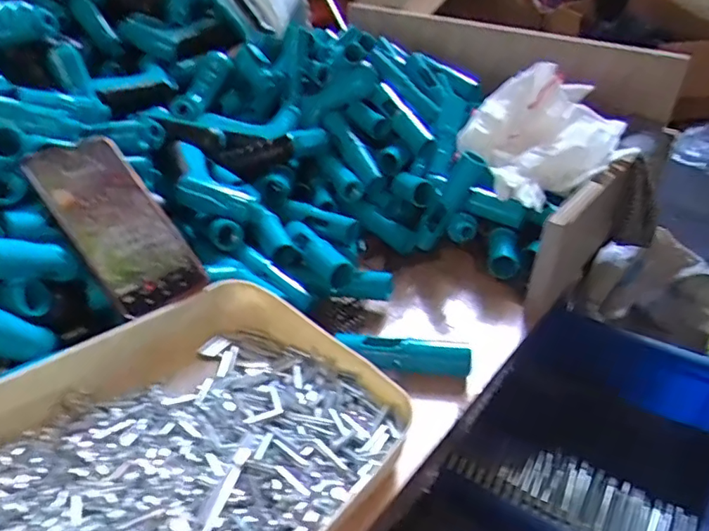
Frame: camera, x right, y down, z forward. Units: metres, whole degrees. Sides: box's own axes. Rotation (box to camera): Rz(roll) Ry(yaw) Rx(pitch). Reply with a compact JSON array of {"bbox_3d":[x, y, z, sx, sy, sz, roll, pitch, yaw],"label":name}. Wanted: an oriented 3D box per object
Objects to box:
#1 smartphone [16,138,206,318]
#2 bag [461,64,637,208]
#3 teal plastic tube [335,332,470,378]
[{"bbox_3d":[-0.196,-0.037,0.454,0.078,0.008,0.165,-33,81,-38],"label":"smartphone"},{"bbox_3d":[0.230,-0.156,0.645,0.208,0.109,0.141,-17,37,-27],"label":"bag"},{"bbox_3d":[0.045,0.077,0.482,0.114,0.021,0.025,5,32,4],"label":"teal plastic tube"}]

